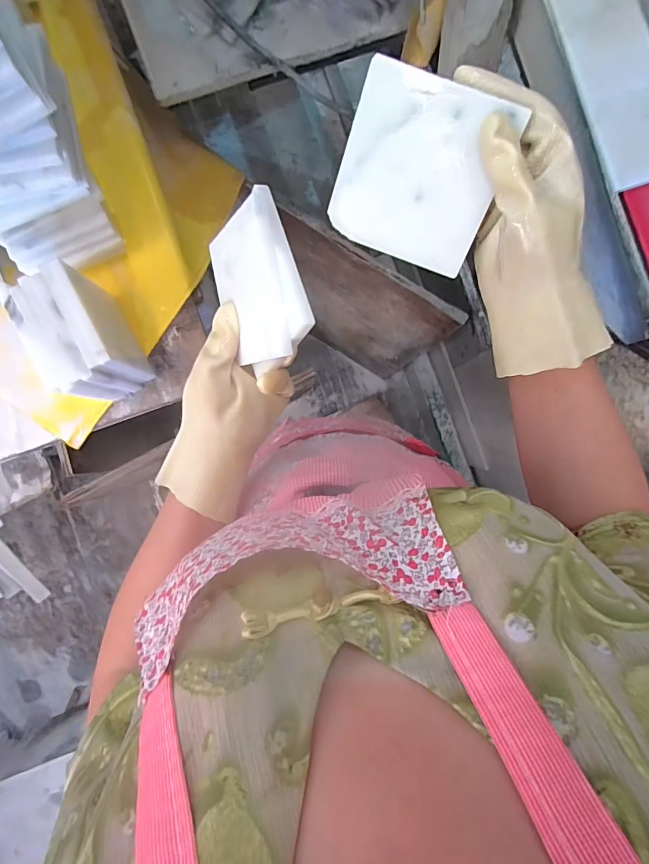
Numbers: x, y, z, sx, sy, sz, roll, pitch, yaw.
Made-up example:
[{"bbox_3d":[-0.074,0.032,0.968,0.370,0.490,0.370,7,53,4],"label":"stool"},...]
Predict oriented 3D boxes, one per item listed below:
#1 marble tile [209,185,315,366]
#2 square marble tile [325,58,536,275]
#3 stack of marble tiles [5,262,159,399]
[{"bbox_3d":[-0.050,-0.101,0.302,0.014,0.096,0.099,-17,94,-37],"label":"marble tile"},{"bbox_3d":[0.061,-0.166,0.276,0.097,0.004,0.100,21,121,3],"label":"square marble tile"},{"bbox_3d":[-0.226,-0.084,0.413,0.070,0.099,0.121,-28,90,-3],"label":"stack of marble tiles"}]

